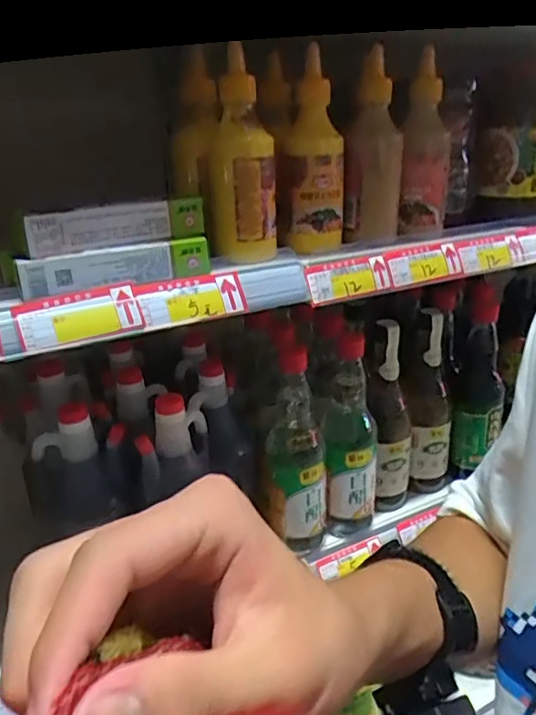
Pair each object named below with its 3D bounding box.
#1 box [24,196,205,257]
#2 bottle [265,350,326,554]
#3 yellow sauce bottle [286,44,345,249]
[{"bbox_3d":[-0.113,-0.107,0.452,0.150,0.031,0.024,-17,27,-31],"label":"box"},{"bbox_3d":[0.033,0.104,0.623,0.061,0.231,0.056,-1,23,1],"label":"bottle"},{"bbox_3d":[0.046,-0.186,0.524,0.049,0.166,0.045,1,23,6],"label":"yellow sauce bottle"}]

